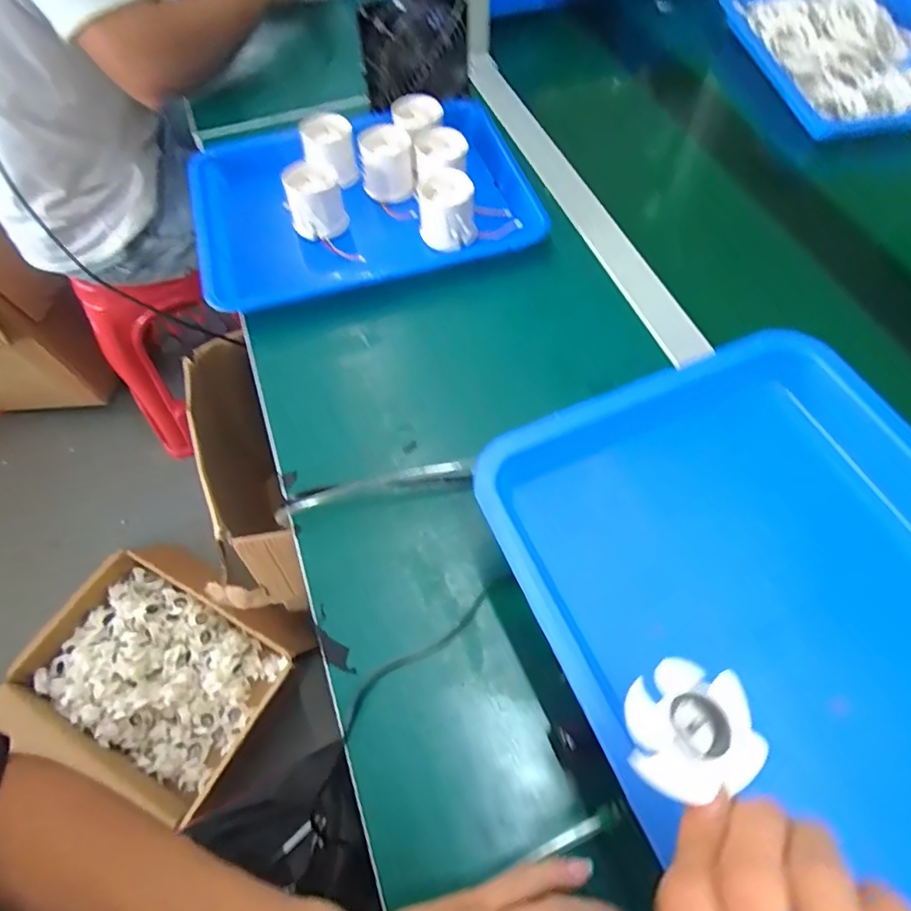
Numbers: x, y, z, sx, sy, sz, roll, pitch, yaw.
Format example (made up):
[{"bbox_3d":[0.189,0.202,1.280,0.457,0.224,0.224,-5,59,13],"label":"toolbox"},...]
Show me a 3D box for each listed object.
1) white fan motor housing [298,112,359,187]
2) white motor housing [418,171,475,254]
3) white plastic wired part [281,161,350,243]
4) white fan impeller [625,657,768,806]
[{"bbox_3d":[-0.133,-0.321,0.604,0.053,0.059,0.062,-14,62,-5],"label":"white fan motor housing"},{"bbox_3d":[-0.008,-0.239,0.556,0.054,0.051,0.063,-5,61,-1],"label":"white motor housing"},{"bbox_3d":[-0.141,-0.255,0.566,0.052,0.048,0.051,-24,63,-11],"label":"white plastic wired part"},{"bbox_3d":[0.084,0.097,0.204,0.044,0.013,0.043,-1,61,2],"label":"white fan impeller"}]

